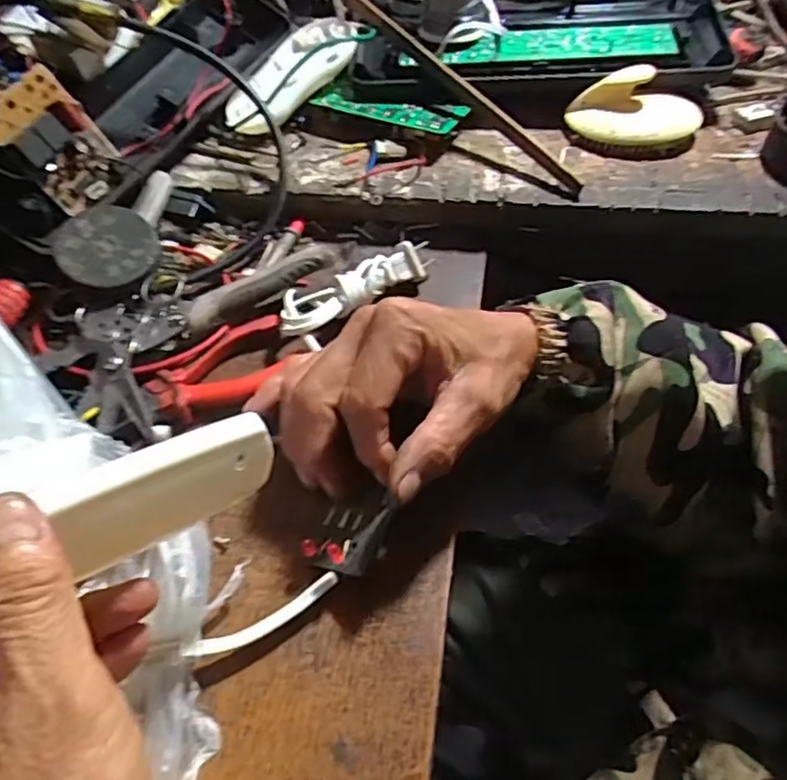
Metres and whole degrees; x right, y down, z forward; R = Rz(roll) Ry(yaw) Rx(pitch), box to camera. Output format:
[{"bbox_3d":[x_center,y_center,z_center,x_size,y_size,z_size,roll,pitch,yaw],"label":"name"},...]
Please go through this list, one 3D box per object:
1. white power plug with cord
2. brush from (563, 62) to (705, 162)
[{"bbox_3d":[-0.023,-0.067,0.396,0.114,0.021,0.031,-36,60,-20],"label":"white power plug with cord"},{"bbox_3d":[0.171,-0.198,0.443,0.091,0.037,0.060,17,57,15],"label":"brush"}]

